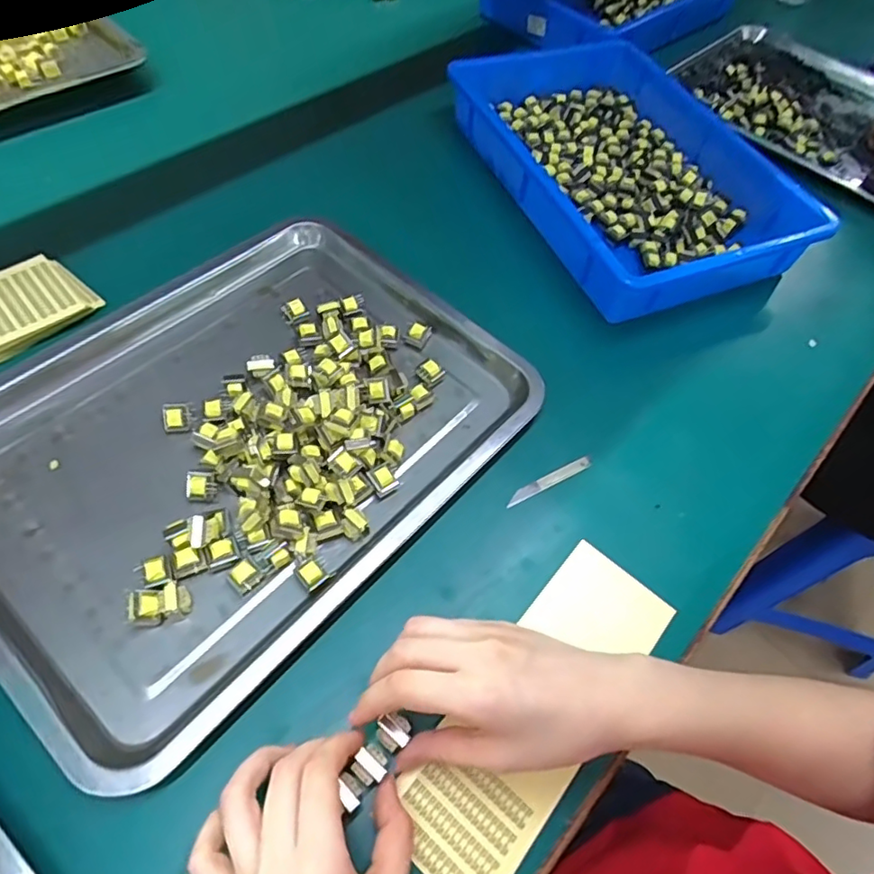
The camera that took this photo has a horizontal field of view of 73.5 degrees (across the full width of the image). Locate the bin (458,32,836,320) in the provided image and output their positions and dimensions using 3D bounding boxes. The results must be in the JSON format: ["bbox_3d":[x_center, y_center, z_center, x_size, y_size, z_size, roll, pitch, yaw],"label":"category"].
[{"bbox_3d":[0.193,-0.307,0.627,0.261,0.062,0.403,-19,62,-17],"label":"bin"}]

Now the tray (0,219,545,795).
[{"bbox_3d":[-0.147,-0.012,0.432,0.310,0.035,0.392,39,63,19],"label":"tray"}]

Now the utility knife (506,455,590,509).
[{"bbox_3d":[0.085,0.032,0.440,0.076,0.004,0.010,-24,63,-20],"label":"utility knife"}]

